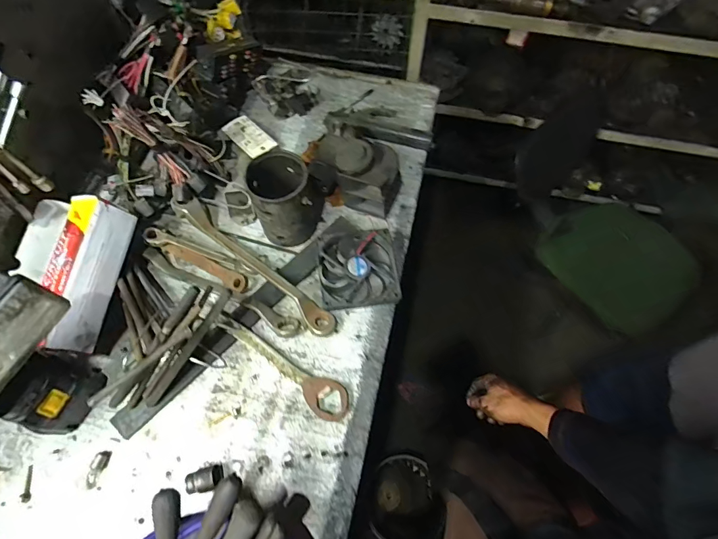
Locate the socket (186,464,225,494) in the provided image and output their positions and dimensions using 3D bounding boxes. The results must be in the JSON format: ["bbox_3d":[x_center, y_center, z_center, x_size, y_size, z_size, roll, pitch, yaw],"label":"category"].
[{"bbox_3d":[-0.193,0.264,0.509,0.039,0.031,0.027,-12,65,-6],"label":"socket"}]

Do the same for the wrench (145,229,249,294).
[{"bbox_3d":[-0.247,-0.016,0.625,0.174,0.038,0.028,26,67,12],"label":"wrench"}]

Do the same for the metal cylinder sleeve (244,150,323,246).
[{"bbox_3d":[-0.106,-0.107,0.620,0.093,0.125,0.092,0,65,0],"label":"metal cylinder sleeve"}]

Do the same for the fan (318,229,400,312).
[{"bbox_3d":[-0.002,-0.005,0.628,0.117,0.030,0.123,-8,65,-4],"label":"fan"}]

